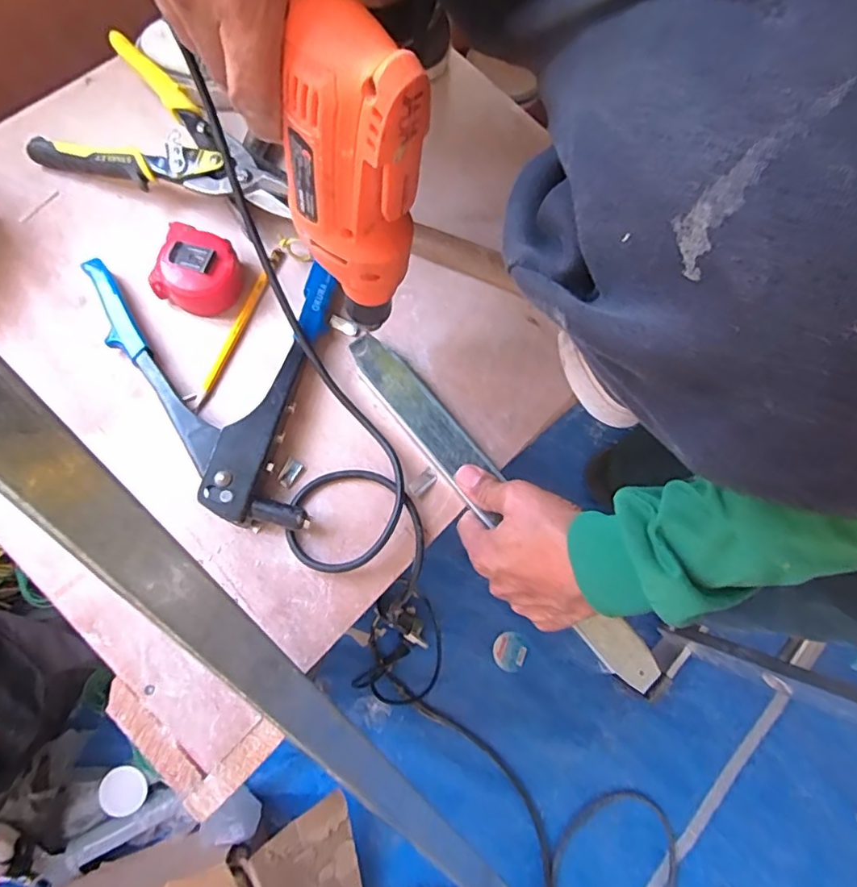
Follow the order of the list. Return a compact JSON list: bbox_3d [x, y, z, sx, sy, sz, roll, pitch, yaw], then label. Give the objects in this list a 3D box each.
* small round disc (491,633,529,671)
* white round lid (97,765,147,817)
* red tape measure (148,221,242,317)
[{"bbox_3d":[0.151,0.385,1.031,0.066,0.007,0.064,3,69,-8],"label":"small round disc"},{"bbox_3d":[-0.465,0.530,0.849,0.068,0.007,0.062,6,58,-10],"label":"white round lid"},{"bbox_3d":[-0.191,-0.143,0.466,0.059,0.039,0.058,20,75,8],"label":"red tape measure"}]

